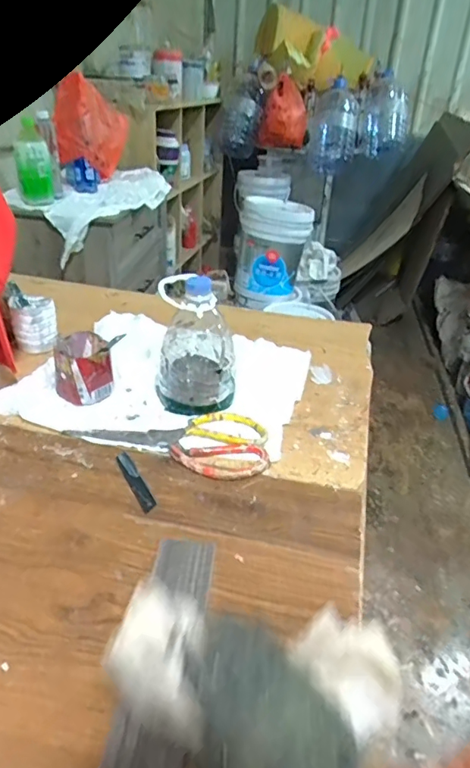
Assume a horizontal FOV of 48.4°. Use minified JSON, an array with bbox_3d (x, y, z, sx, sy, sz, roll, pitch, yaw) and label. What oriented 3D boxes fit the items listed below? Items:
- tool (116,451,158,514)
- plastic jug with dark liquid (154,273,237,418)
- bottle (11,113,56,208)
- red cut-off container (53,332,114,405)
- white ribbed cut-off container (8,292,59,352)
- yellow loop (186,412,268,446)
[{"bbox_3d":[-0.107,0.103,0.562,0.016,0.004,0.096,-14,36,-26],"label":"tool"},{"bbox_3d":[-0.048,-0.052,0.658,0.098,0.160,0.085,3,32,-2],"label":"plastic jug with dark liquid"},{"bbox_3d":[-0.560,-0.616,1.459,0.093,0.212,0.107,-3,31,-12],"label":"bottle"},{"bbox_3d":[-0.200,-0.020,0.688,0.070,0.067,0.081,-9,34,-20],"label":"red cut-off container"},{"bbox_3d":[-0.305,-0.094,0.795,0.063,0.068,0.078,-11,35,-23],"label":"white ribbed cut-off container"},{"bbox_3d":[-0.006,0.051,0.645,0.093,0.009,0.060,10,33,10],"label":"yellow loop"}]

